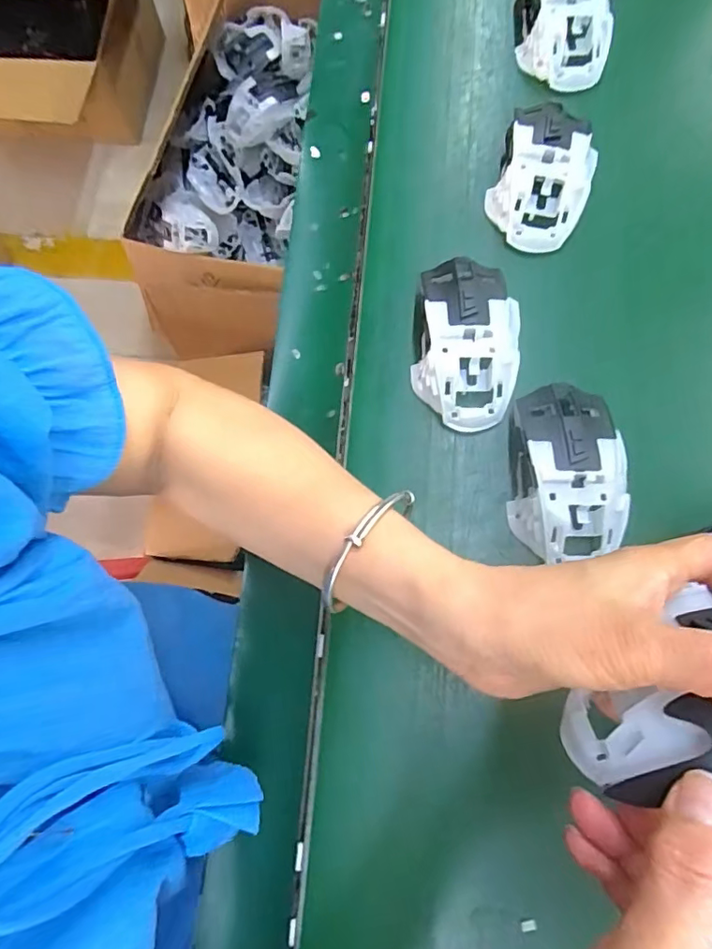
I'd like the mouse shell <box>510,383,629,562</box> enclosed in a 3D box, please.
[{"bbox_3d":[0.126,-0.004,0.322,0.061,0.037,0.106,-1,75,2],"label":"mouse shell"}]

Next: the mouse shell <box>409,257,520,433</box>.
[{"bbox_3d":[0.072,-0.089,0.347,0.063,0.039,0.113,7,75,4],"label":"mouse shell"}]

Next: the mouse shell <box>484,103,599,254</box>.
[{"bbox_3d":[0.134,-0.216,0.379,0.065,0.036,0.107,20,77,7],"label":"mouse shell"}]

